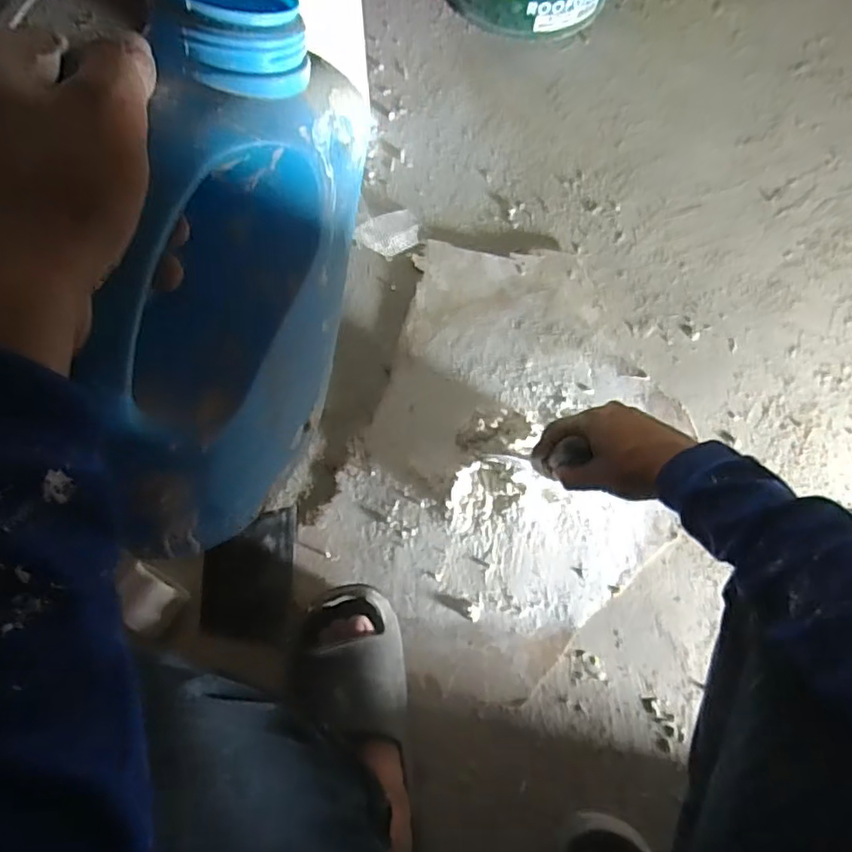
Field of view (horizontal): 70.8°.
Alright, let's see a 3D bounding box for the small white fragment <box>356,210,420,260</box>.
[{"bbox_3d":[-0.045,-0.241,0.759,0.075,0.018,0.054,-20,77,-8],"label":"small white fragment"}]

